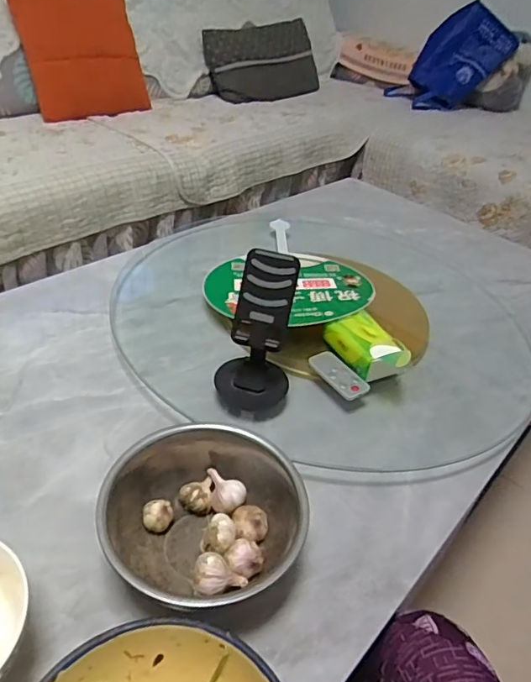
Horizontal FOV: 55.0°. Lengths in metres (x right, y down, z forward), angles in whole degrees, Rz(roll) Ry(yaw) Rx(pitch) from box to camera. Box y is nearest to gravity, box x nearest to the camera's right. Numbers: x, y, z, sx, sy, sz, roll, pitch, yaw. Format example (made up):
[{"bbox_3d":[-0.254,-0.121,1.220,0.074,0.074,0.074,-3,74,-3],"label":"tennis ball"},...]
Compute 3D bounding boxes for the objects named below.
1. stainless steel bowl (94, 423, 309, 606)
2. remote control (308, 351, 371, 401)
[{"bbox_3d":[-0.064,0.162,0.476,0.167,0.074,0.173,5,38,-4],"label":"stainless steel bowl"},{"bbox_3d":[0.097,0.043,0.675,0.038,0.009,0.082,-23,51,-28],"label":"remote control"}]

